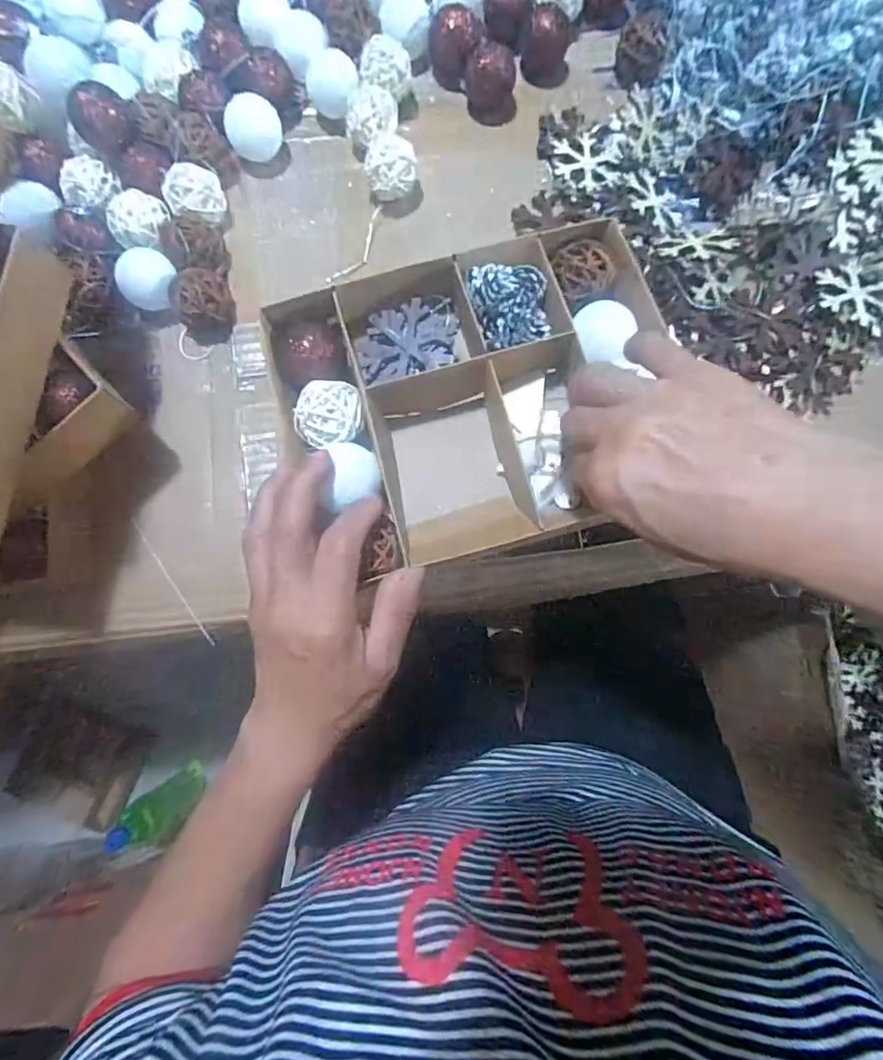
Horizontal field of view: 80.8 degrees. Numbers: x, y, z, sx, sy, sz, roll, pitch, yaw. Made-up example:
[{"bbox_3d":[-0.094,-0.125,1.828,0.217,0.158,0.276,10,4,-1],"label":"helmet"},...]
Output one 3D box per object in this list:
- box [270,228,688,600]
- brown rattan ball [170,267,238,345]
[{"bbox_3d":[0.017,-0.078,0.299,0.207,0.049,0.167,-16,81,-4],"label":"box"},{"bbox_3d":[-0.163,-0.153,0.357,0.038,0.037,0.037,0,80,-1],"label":"brown rattan ball"}]

